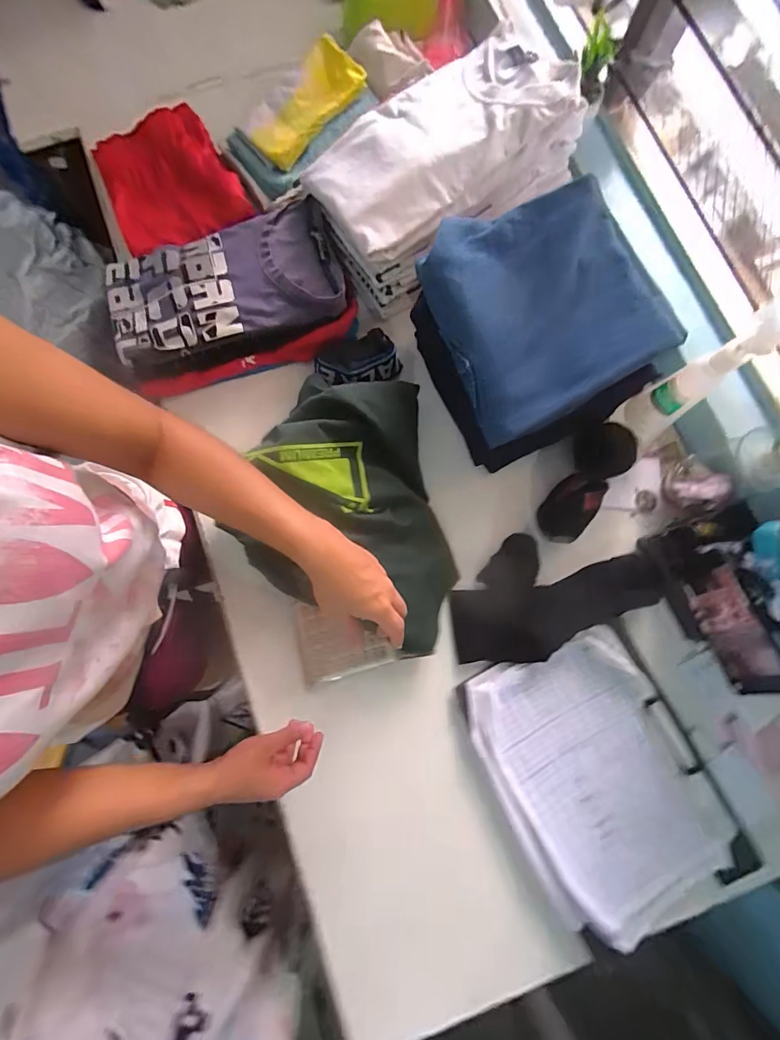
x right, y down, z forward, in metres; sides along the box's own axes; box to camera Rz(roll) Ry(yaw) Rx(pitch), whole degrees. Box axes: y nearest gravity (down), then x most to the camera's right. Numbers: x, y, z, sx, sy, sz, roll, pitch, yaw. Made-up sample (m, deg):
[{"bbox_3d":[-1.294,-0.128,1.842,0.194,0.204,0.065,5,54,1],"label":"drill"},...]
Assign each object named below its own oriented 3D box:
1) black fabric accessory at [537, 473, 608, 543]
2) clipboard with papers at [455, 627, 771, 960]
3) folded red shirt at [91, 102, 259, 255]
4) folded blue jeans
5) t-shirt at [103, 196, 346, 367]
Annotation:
[{"bbox_3d":[0.235,-0.015,0.550,0.057,0.058,0.088,38,82,7],"label":"black fabric accessory"},{"bbox_3d":[0.257,0.313,0.502,0.235,0.027,0.324,-26,80,-4],"label":"clipboard with papers"},{"bbox_3d":[-0.337,-0.508,0.631,0.182,0.050,0.260,-28,81,-4],"label":"folded red shirt"},{"bbox_3d":[0.181,-0.253,0.486,0.230,0.090,0.246,-25,80,-4],"label":"folded blue jeans"},{"bbox_3d":[-0.230,-0.324,0.572,0.313,0.034,0.164,-15,80,-2],"label":"t-shirt"}]

